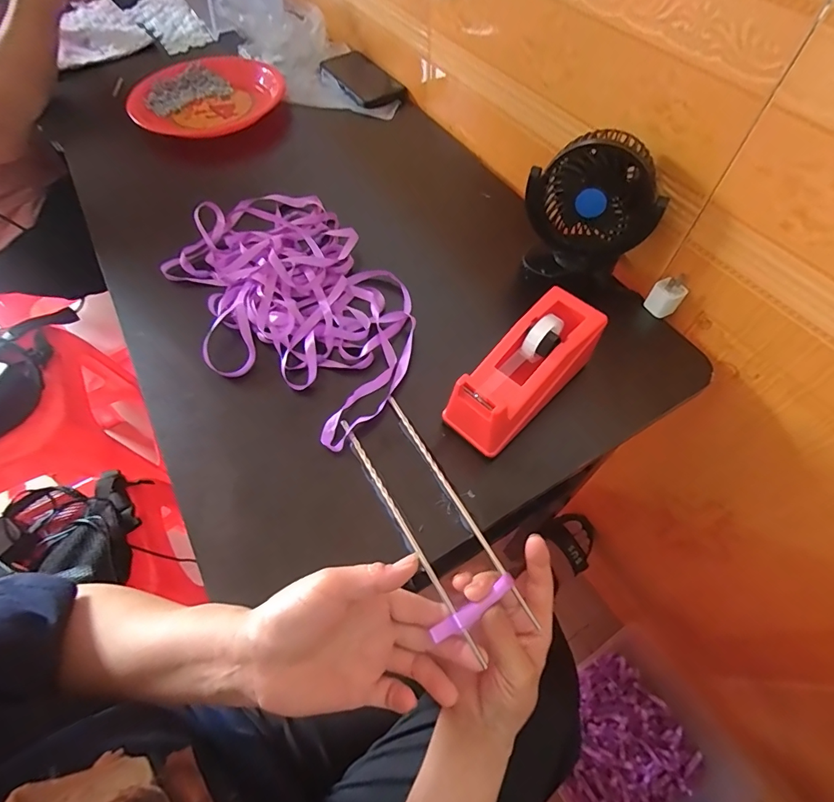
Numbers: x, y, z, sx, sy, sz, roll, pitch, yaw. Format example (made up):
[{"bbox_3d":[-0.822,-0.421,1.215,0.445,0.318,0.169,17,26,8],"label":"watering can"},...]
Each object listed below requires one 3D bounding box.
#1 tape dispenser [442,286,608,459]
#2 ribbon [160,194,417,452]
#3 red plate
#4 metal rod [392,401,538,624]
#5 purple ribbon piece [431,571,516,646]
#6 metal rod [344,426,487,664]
[{"bbox_3d":[0.093,-0.028,0.389,0.155,0.069,0.062,-41,66,-20],"label":"tape dispenser"},{"bbox_3d":[-0.133,-0.122,0.473,0.201,0.028,0.351,-32,63,-17],"label":"ribbon"},{"bbox_3d":[-0.336,-0.488,0.700,0.227,0.031,0.212,-25,63,-11],"label":"red plate"},{"bbox_3d":[0.027,0.076,0.375,0.006,0.010,0.202,-28,66,-13],"label":"metal rod"},{"bbox_3d":[0.043,0.151,0.321,0.068,0.006,0.012,-31,65,-14],"label":"purple ribbon piece"},{"bbox_3d":[-0.017,0.093,0.360,0.005,0.011,0.201,-28,63,-13],"label":"metal rod"}]

